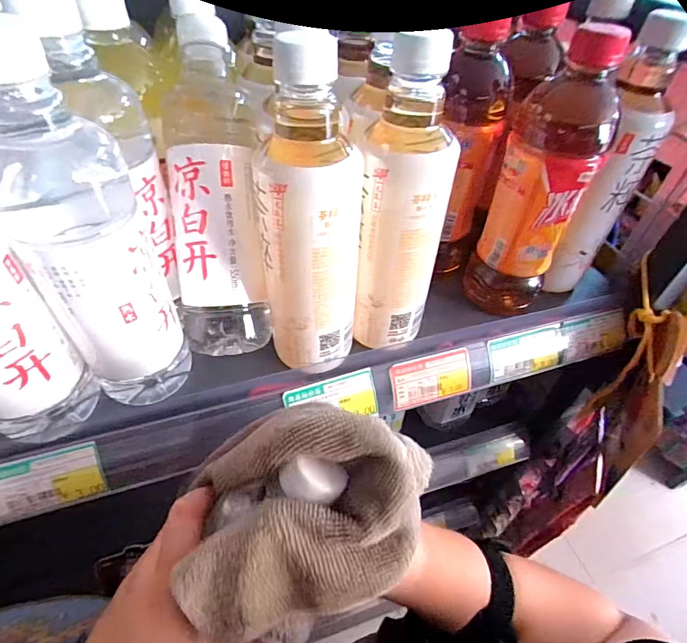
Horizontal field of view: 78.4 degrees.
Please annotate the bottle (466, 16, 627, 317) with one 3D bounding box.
[{"bbox_3d":[0.150,-0.098,0.327,0.069,0.214,0.059,26,51,19],"label":"bottle"}]

